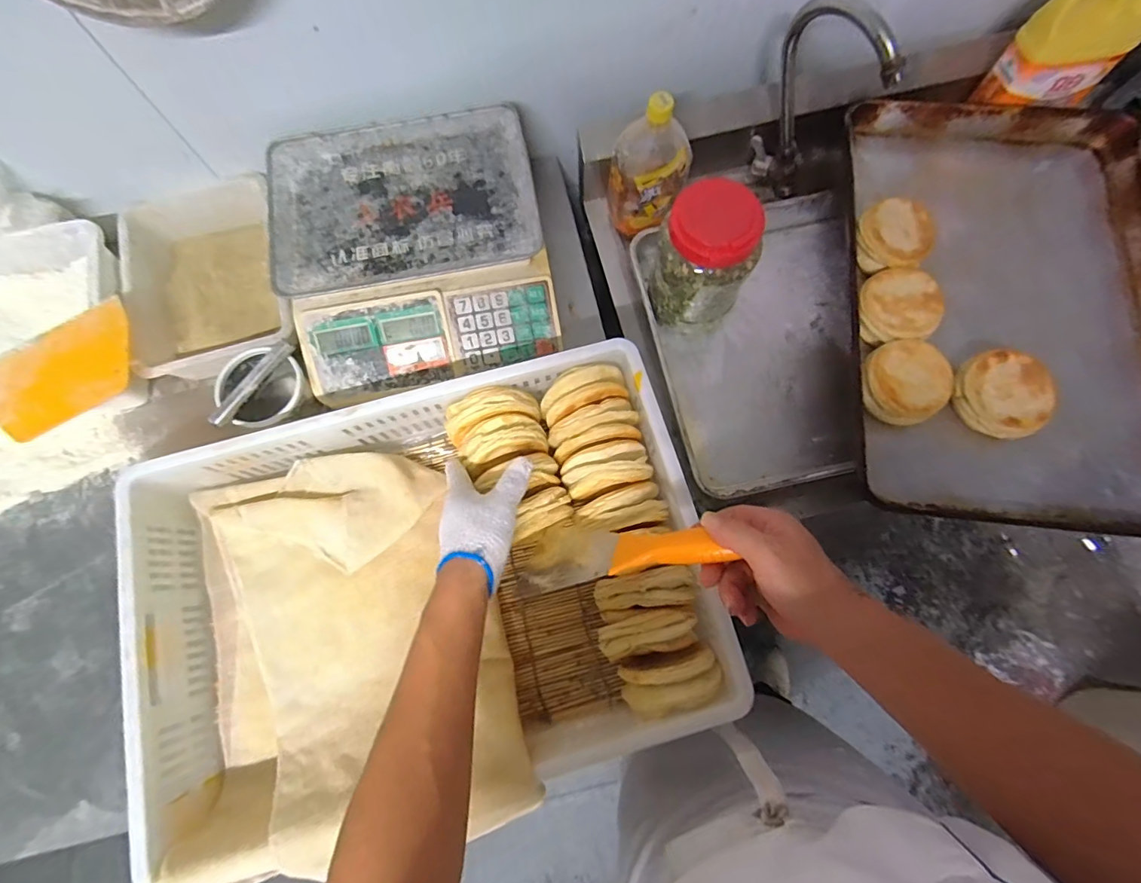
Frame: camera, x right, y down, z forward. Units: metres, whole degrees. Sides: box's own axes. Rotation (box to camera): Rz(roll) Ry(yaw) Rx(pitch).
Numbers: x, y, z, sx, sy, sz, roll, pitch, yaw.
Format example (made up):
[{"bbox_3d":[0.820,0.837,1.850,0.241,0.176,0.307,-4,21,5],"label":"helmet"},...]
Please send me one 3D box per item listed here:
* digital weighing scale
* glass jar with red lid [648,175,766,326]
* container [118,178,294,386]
[{"bbox_3d":[-0.203,-0.252,0.643,0.328,0.096,0.333,-12,75,-3],"label":"digital weighing scale"},{"bbox_3d":[0.169,-0.229,0.628,0.120,0.185,0.094,10,75,3],"label":"glass jar with red lid"},{"bbox_3d":[-0.494,-0.223,0.678,0.221,0.079,0.291,-21,75,-6],"label":"container"}]

